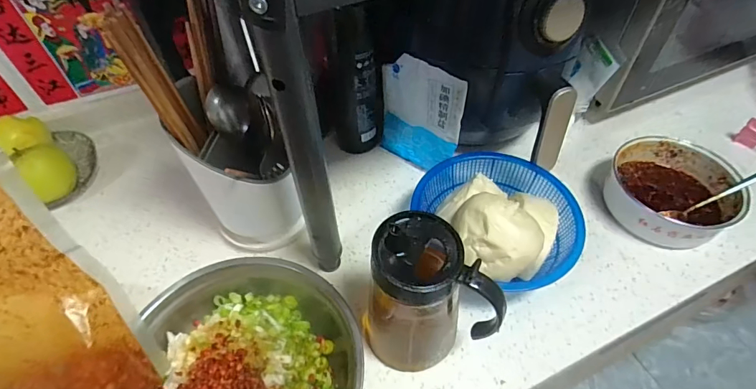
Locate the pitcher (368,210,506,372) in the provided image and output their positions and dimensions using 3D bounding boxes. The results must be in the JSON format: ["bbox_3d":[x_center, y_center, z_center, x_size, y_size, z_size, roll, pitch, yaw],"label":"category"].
[{"bbox_3d":[0.047,0.098,0.381,0.113,0.158,0.078,8,51,7],"label":"pitcher"}]

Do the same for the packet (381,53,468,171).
[{"bbox_3d":[0.052,-0.098,0.542,0.113,0.146,0.021,27,56,21],"label":"packet"}]

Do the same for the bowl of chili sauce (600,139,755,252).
[{"bbox_3d":[0.355,-0.002,0.517,0.136,0.057,0.137,-1,51,1],"label":"bowl of chili sauce"}]

